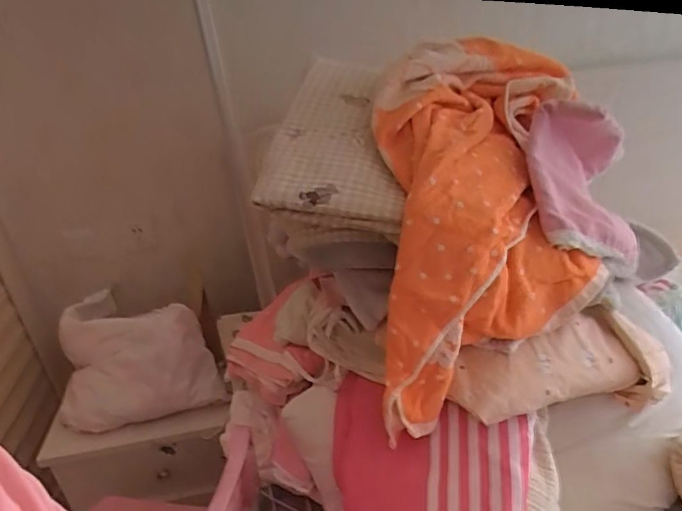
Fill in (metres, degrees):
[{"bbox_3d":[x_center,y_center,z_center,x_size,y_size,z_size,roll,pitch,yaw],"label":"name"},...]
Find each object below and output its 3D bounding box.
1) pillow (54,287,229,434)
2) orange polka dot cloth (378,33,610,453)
[{"bbox_3d":[-0.480,0.219,1.125,0.345,0.317,0.068,-15,-5,0],"label":"pillow"},{"bbox_3d":[0.210,-0.073,0.746,0.328,0.200,0.658,5,67,20],"label":"orange polka dot cloth"}]

